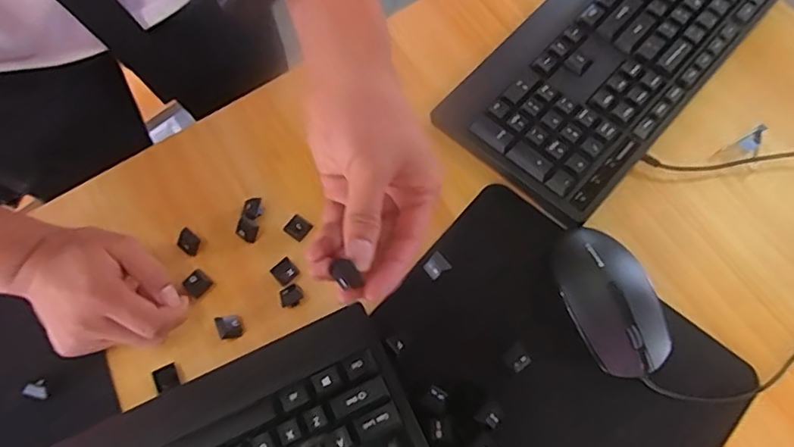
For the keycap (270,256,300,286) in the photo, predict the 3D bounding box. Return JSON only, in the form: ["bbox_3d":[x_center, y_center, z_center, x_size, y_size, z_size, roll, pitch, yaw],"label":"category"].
[{"bbox_3d":[-0.086,0.037,0.436,0.018,0.005,0.017,-42,73,-13],"label":"keycap"}]

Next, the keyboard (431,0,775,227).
[{"bbox_3d":[0.225,-0.192,0.497,0.150,0.028,0.422,40,75,16],"label":"keyboard"}]

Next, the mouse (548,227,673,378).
[{"bbox_3d":[0.151,0.054,0.407,0.060,0.034,0.107,-20,69,-6],"label":"mouse"}]

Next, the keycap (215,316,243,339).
[{"bbox_3d":[-0.125,0.077,0.422,0.015,0.016,0.015,-15,69,-4],"label":"keycap"}]

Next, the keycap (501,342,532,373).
[{"bbox_3d":[0.085,0.096,0.402,0.016,0.004,0.017,-32,71,-10],"label":"keycap"}]

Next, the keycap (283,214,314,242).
[{"bbox_3d":[-0.079,0.003,0.448,0.018,0.004,0.017,37,74,15],"label":"keycap"}]

